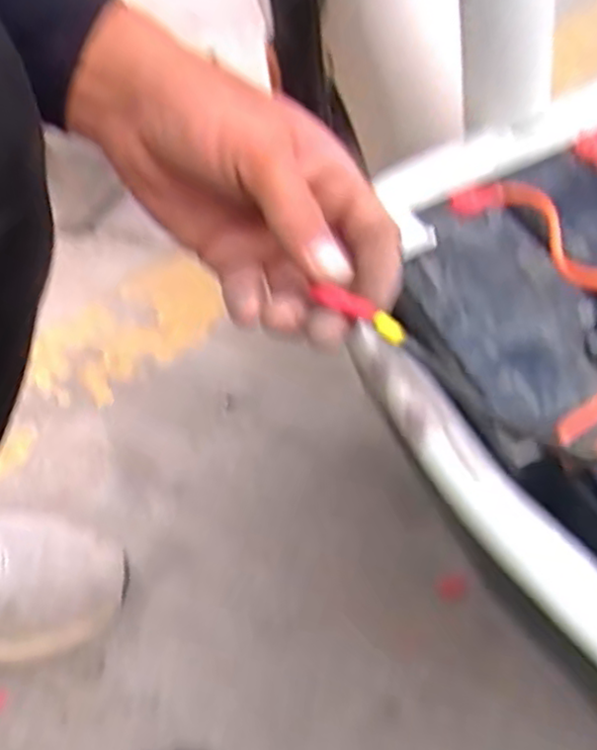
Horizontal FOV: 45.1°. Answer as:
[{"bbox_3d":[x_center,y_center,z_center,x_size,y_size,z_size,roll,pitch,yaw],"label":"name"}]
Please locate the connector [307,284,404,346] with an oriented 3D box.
[{"bbox_3d":[0.026,-0.025,0.290,0.039,0.009,0.007,29,55,13],"label":"connector"}]

